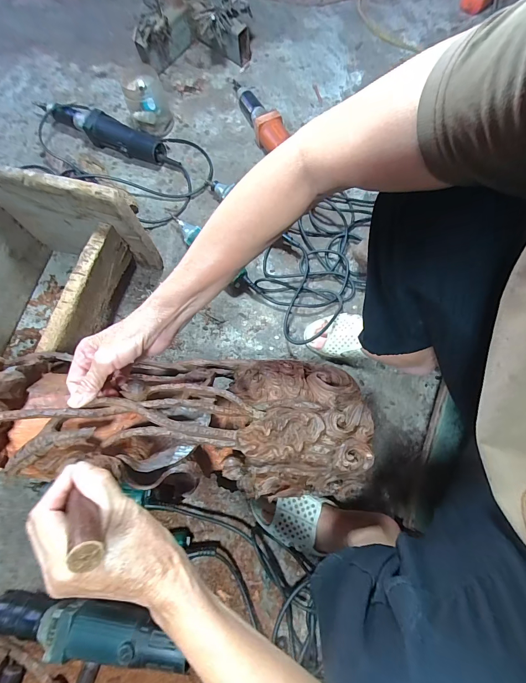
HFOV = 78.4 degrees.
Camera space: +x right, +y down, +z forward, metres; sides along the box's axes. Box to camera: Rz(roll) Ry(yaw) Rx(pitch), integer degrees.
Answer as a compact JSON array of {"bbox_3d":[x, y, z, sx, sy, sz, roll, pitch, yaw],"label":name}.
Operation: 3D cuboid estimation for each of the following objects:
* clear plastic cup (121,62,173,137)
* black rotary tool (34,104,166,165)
[{"bbox_3d":[-0.281,-0.581,0.787,0.094,0.117,0.099,-1,72,2],"label":"clear plastic cup"},{"bbox_3d":[-0.414,-0.536,0.814,0.383,0.060,0.066,27,75,11],"label":"black rotary tool"}]

